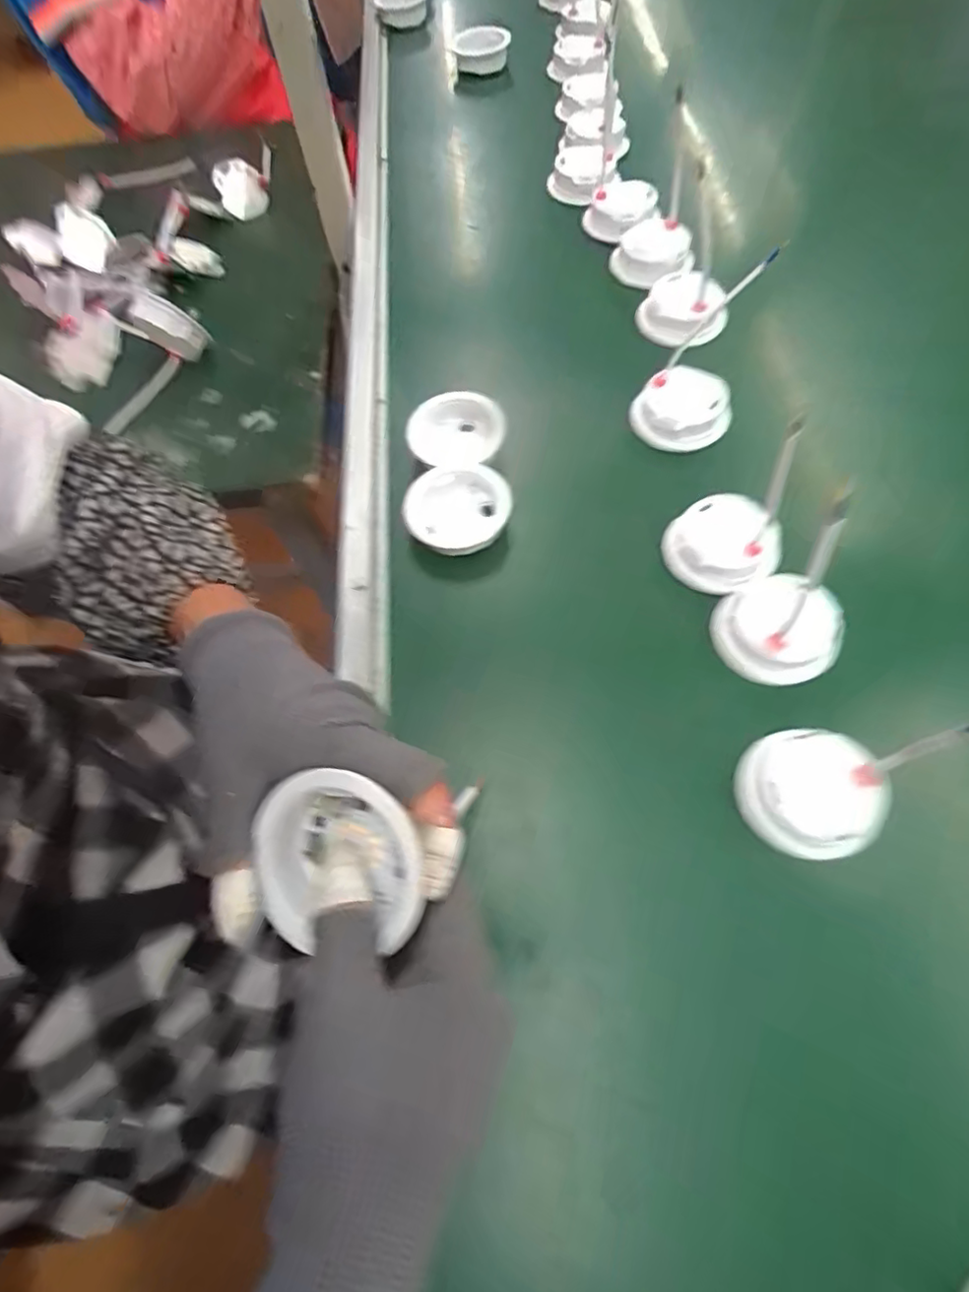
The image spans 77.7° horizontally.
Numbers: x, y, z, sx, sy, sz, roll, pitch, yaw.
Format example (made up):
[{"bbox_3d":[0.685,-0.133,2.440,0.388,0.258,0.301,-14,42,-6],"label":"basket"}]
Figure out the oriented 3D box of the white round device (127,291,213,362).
[{"bbox_3d":[-0.286,-0.287,0.547,0.070,0.056,0.020,21,68,12],"label":"white round device"}]

